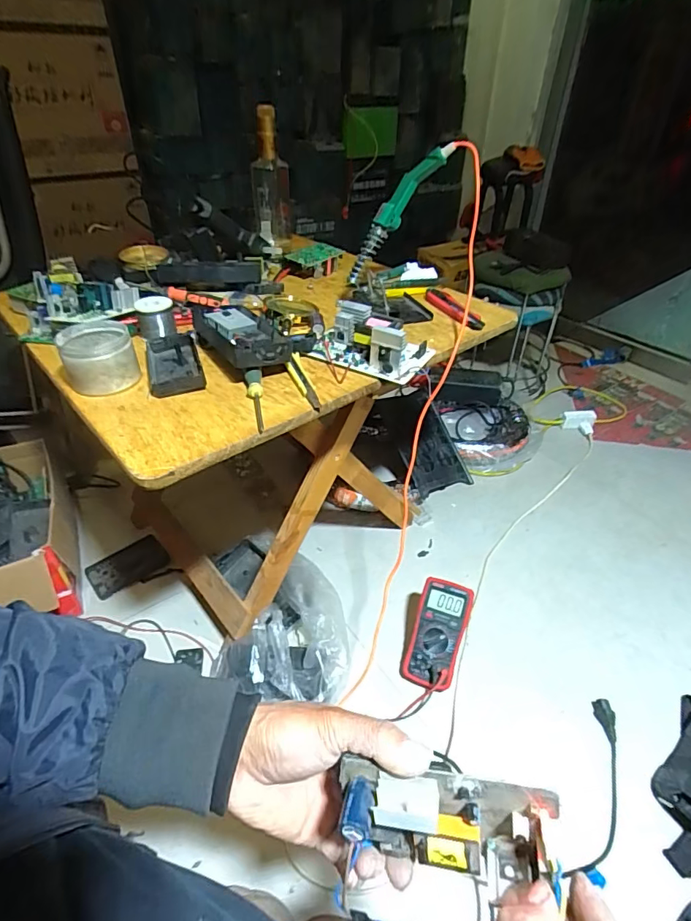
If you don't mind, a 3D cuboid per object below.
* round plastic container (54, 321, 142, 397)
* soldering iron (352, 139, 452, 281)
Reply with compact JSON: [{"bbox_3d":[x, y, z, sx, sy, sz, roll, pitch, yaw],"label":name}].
[{"bbox_3d":[-0.309,-0.132,0.606,0.083,0.058,0.095,-17,43,-19],"label":"round plastic container"},{"bbox_3d":[0.074,-0.380,0.747,0.045,0.240,0.048,27,32,-25],"label":"soldering iron"}]

